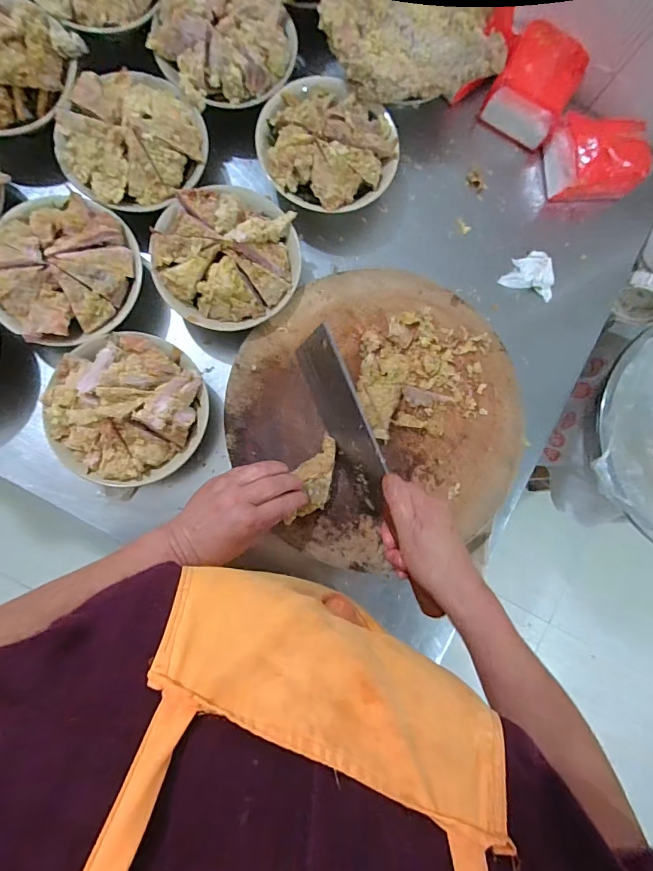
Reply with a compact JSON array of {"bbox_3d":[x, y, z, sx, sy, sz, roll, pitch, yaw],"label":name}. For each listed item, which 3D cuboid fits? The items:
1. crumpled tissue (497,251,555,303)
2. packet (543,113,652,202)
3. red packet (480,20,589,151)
[{"bbox_3d":[0.267,-0.212,0.568,0.068,0.013,0.057,20,83,-4],"label":"crumpled tissue"},{"bbox_3d":[0.346,-0.353,0.562,0.103,0.073,0.095,-7,86,-7],"label":"packet"},{"bbox_3d":[0.265,-0.447,0.562,0.098,0.074,0.104,29,82,-3],"label":"red packet"}]

